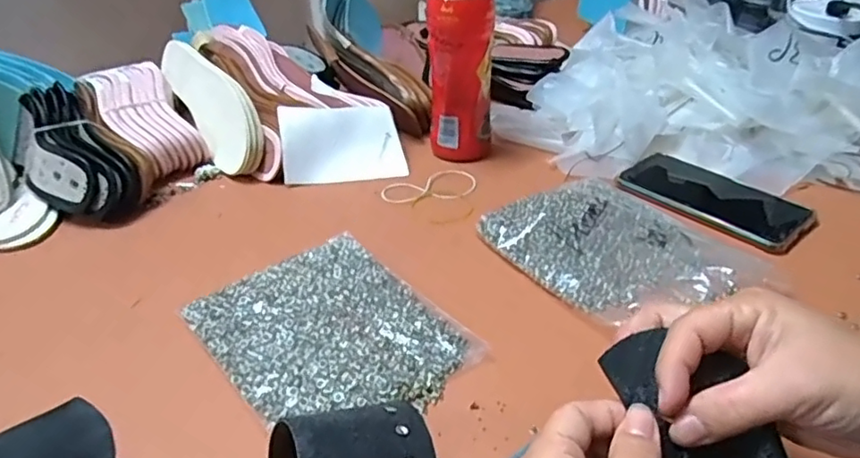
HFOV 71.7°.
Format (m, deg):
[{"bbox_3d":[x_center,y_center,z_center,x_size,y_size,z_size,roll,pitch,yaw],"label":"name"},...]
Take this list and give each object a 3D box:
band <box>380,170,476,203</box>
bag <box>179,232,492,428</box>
[{"bbox_3d":[0.001,-0.041,0.590,0.097,0.004,0.049,-14,37,-16],"label":"band"},{"bbox_3d":[-0.070,0.071,0.424,0.145,0.019,0.177,-28,43,-32],"label":"bag"}]

